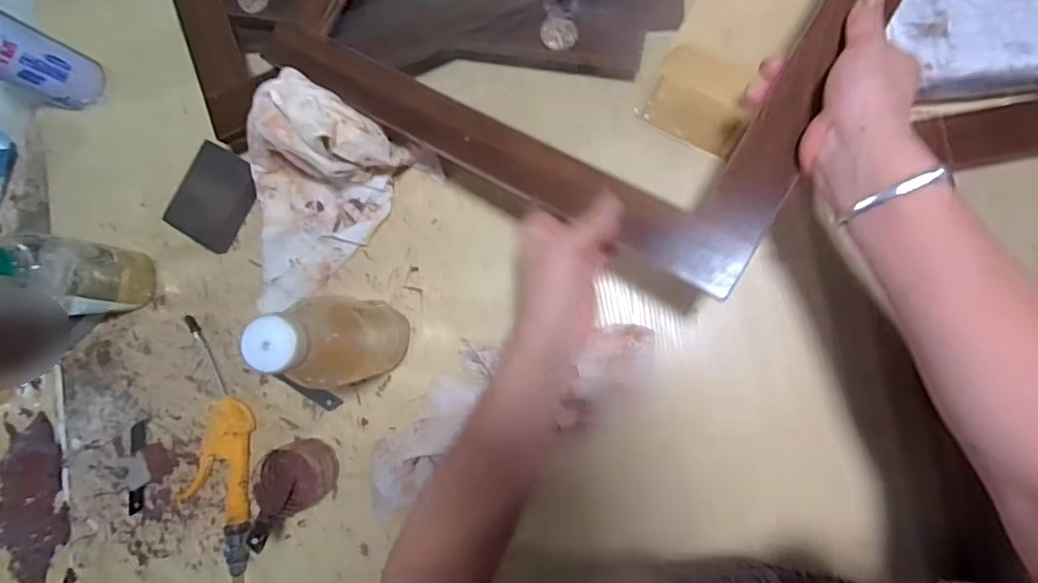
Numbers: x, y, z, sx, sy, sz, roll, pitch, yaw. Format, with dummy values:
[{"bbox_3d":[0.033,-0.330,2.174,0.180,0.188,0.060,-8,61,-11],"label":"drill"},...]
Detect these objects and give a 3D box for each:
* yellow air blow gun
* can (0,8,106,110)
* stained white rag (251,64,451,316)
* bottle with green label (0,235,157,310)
[{"bbox_3d":[-0.317,0.159,0.550,0.081,0.026,0.255,-2,86,7],"label":"yellow air blow gun"},{"bbox_3d":[-0.502,-0.237,0.539,0.064,0.121,0.066,28,90,8],"label":"can"},{"bbox_3d":[-0.211,-0.098,0.502,0.216,0.121,0.127,-41,83,3],"label":"stained white rag"},{"bbox_3d":[-0.433,-0.017,0.485,0.060,0.201,0.066,8,88,8],"label":"bottle with green label"}]

